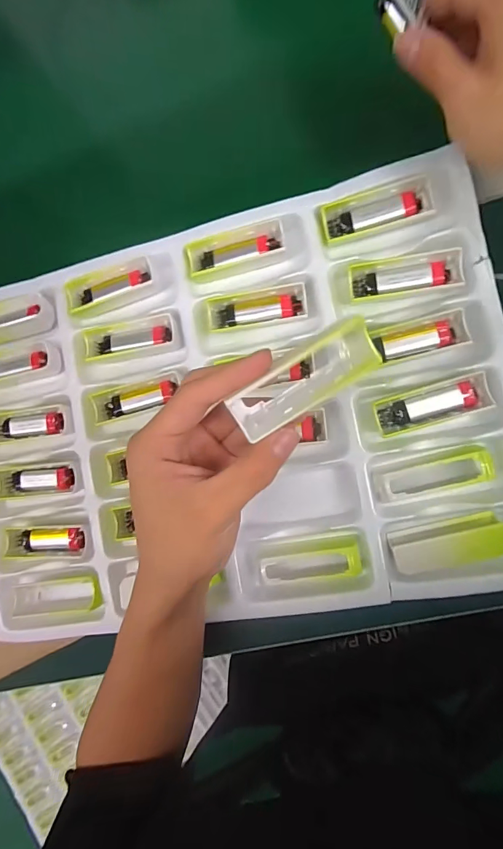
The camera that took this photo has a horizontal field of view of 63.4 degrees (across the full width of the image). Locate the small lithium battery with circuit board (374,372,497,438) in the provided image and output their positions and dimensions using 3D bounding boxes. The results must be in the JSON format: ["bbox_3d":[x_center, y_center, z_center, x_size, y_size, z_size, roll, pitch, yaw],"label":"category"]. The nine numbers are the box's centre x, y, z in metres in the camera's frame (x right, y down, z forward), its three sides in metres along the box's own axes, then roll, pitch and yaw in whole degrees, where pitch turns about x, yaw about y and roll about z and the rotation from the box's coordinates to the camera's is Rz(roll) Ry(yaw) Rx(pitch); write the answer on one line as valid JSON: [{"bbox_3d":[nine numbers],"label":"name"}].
[{"bbox_3d":[0.132,-0.014,0.301,0.078,0.015,0.027,-17,86,11],"label":"small lithium battery with circuit board"}]

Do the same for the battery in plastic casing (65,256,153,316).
[{"bbox_3d":[-0.124,-0.123,0.356,0.078,0.015,0.029,-22,85,11],"label":"battery in plastic casing"}]

